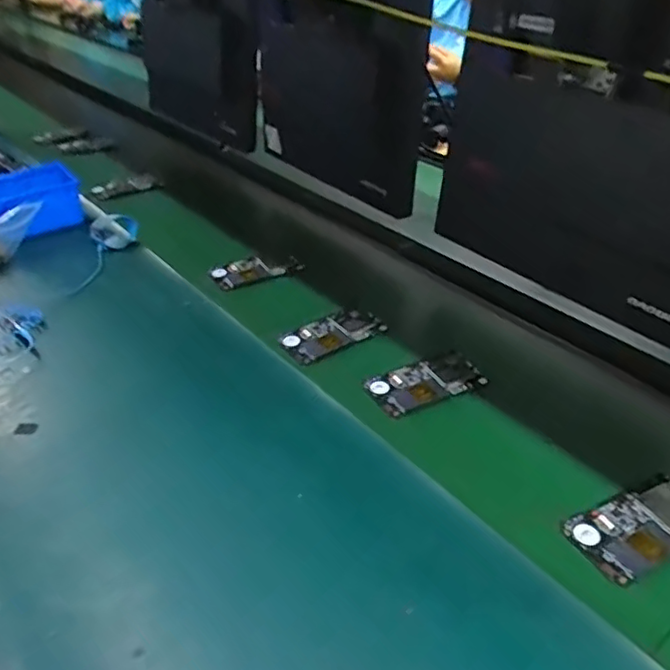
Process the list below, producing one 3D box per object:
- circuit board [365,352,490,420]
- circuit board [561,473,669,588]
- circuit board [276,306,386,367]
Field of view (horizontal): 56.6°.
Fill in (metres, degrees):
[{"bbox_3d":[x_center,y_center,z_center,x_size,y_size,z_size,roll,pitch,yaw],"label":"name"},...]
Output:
[{"bbox_3d":[0.097,0.051,0.671,0.120,0.011,0.063,-20,40,-24],"label":"circuit board"},{"bbox_3d":[0.256,0.158,0.516,0.125,0.006,0.065,-17,39,-21],"label":"circuit board"},{"bbox_3d":[-0.001,-0.004,0.745,0.132,0.016,0.062,-22,38,-34],"label":"circuit board"}]

